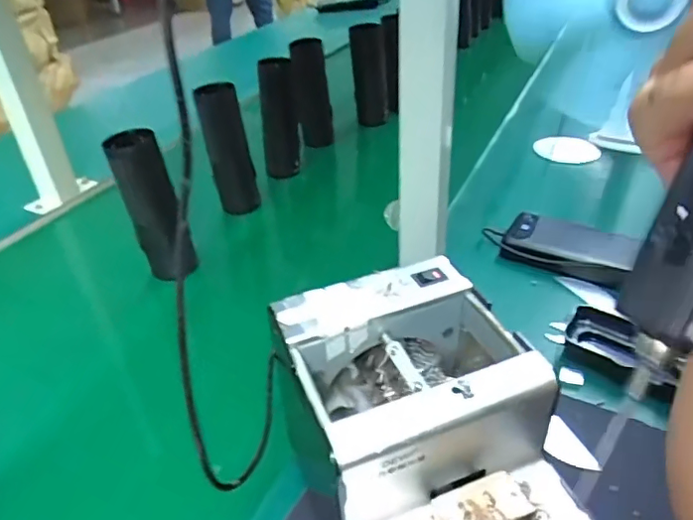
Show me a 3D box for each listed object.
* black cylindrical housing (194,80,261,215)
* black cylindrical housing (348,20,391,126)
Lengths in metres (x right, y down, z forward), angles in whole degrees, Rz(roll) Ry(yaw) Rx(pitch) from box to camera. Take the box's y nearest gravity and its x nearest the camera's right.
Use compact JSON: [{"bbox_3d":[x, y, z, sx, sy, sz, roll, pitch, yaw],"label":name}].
[{"bbox_3d":[-0.157,-0.146,0.733,0.055,0.162,0.041,-6,36,-12],"label":"black cylindrical housing"},{"bbox_3d":[0.039,-0.308,0.935,0.053,0.164,0.056,2,35,-1],"label":"black cylindrical housing"}]

